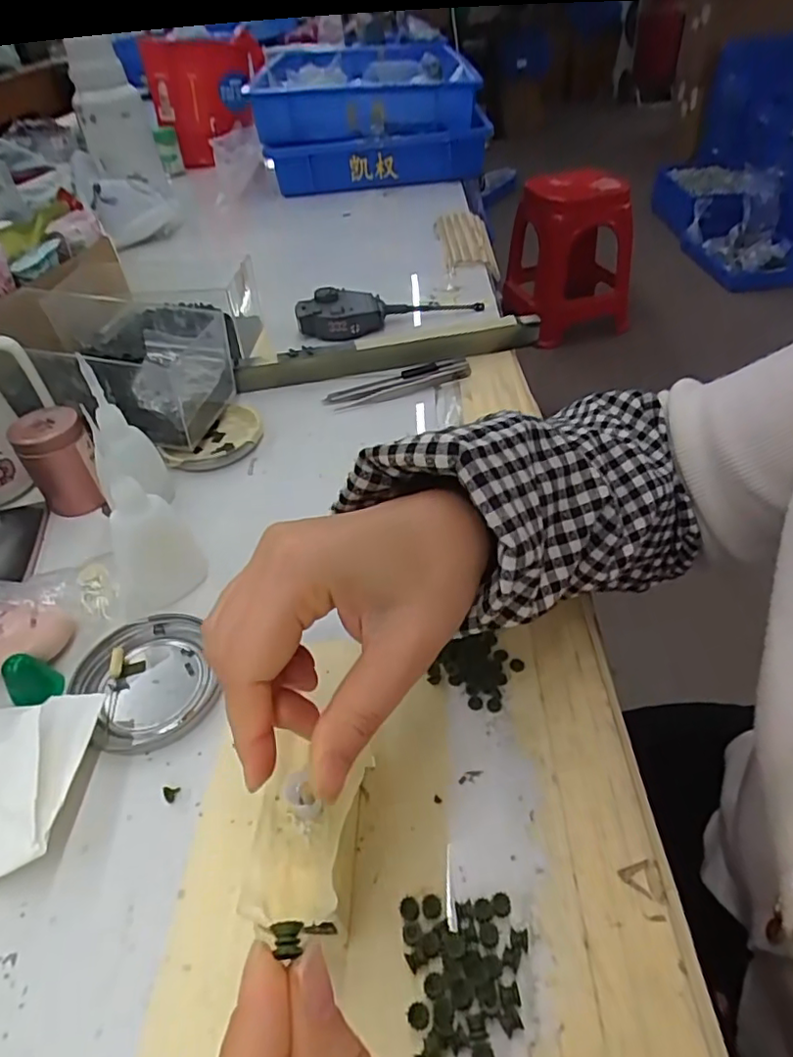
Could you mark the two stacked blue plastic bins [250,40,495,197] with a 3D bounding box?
[{"bbox_3d":[-0.056,-0.755,1.087,0.374,0.139,0.436,-7,43,-4],"label":"two stacked blue plastic bins"}]

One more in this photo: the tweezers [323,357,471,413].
[{"bbox_3d":[0.003,-0.128,0.520,0.131,0.011,0.034,-14,44,-11],"label":"tweezers"}]

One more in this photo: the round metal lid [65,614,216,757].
[{"bbox_3d":[-0.133,0.081,0.313,0.068,0.010,0.075,-19,45,-16],"label":"round metal lid"}]

